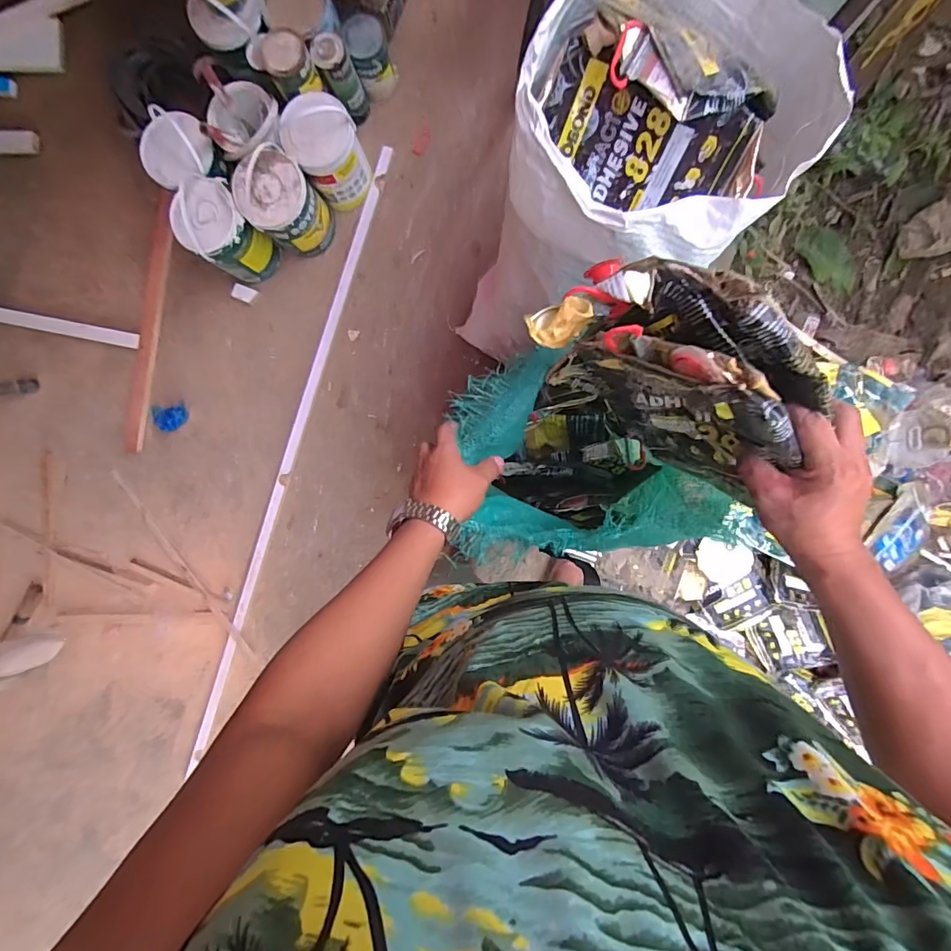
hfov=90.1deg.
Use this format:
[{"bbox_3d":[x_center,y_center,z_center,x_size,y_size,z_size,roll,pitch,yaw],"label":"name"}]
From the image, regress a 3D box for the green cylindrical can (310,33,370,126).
[{"bbox_3d":[-0.339,-1.006,1.227,0.091,0.215,0.095,0,92,4],"label":"green cylindrical can"}]

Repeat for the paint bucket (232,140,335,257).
[{"bbox_3d":[-0.487,-0.689,1.214,0.170,0.242,0.163,0,92,4],"label":"paint bucket"}]

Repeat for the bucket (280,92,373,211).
[{"bbox_3d":[-0.376,-0.830,1.223,0.167,0.217,0.183,0,92,4],"label":"bucket"}]

